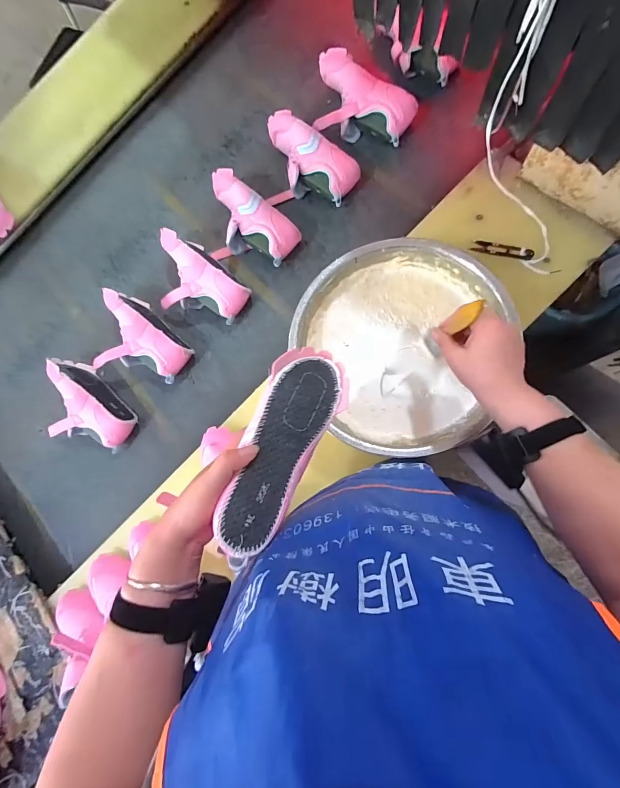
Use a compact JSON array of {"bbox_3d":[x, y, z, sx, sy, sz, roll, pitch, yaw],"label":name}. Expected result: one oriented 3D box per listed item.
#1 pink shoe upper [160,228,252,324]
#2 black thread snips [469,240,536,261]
[{"bbox_3d":[-0.250,-0.232,0.746,0.229,0.092,0.153,45,90,10],"label":"pink shoe upper"},{"bbox_3d":[0.343,-0.257,0.619,0.100,0.016,0.025,17,85,9],"label":"black thread snips"}]

